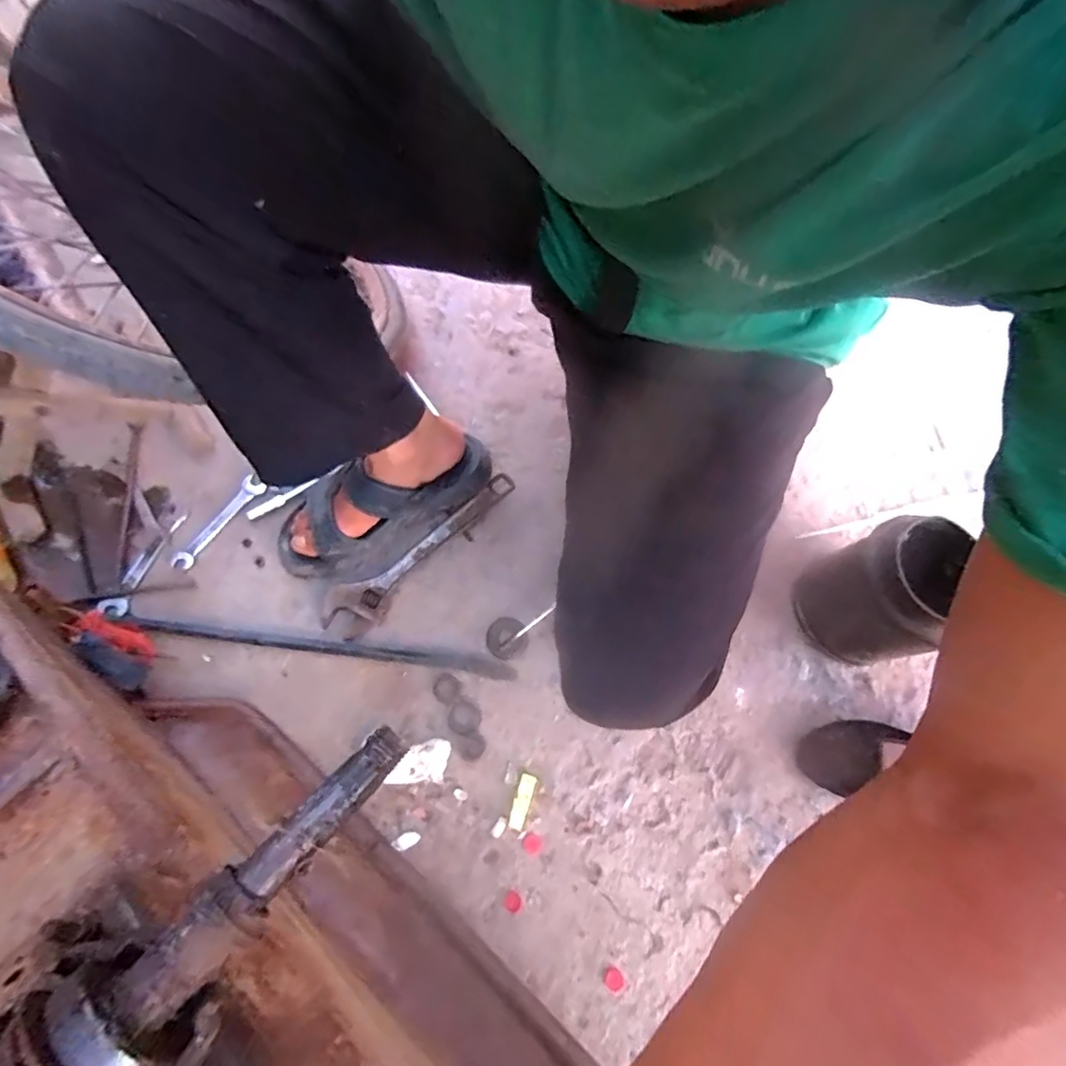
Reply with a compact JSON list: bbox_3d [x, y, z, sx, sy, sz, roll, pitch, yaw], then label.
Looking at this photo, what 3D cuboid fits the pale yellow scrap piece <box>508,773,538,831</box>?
[{"bbox_3d":[-0.012,0.295,0.608,0.019,0.004,0.056,18,68,5],"label":"pale yellow scrap piece"}]

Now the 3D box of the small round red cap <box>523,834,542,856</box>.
[{"bbox_3d":[-0.001,0.338,0.602,0.020,0.004,0.020,1,68,-2],"label":"small round red cap"}]

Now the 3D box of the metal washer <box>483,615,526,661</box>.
[{"bbox_3d":[-0.034,0.129,0.680,0.048,0.005,0.049,-3,63,6],"label":"metal washer"}]

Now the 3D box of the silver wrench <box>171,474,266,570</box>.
[{"bbox_3d":[-0.412,-0.014,0.727,0.031,0.006,0.146,31,70,10],"label":"silver wrench"}]

